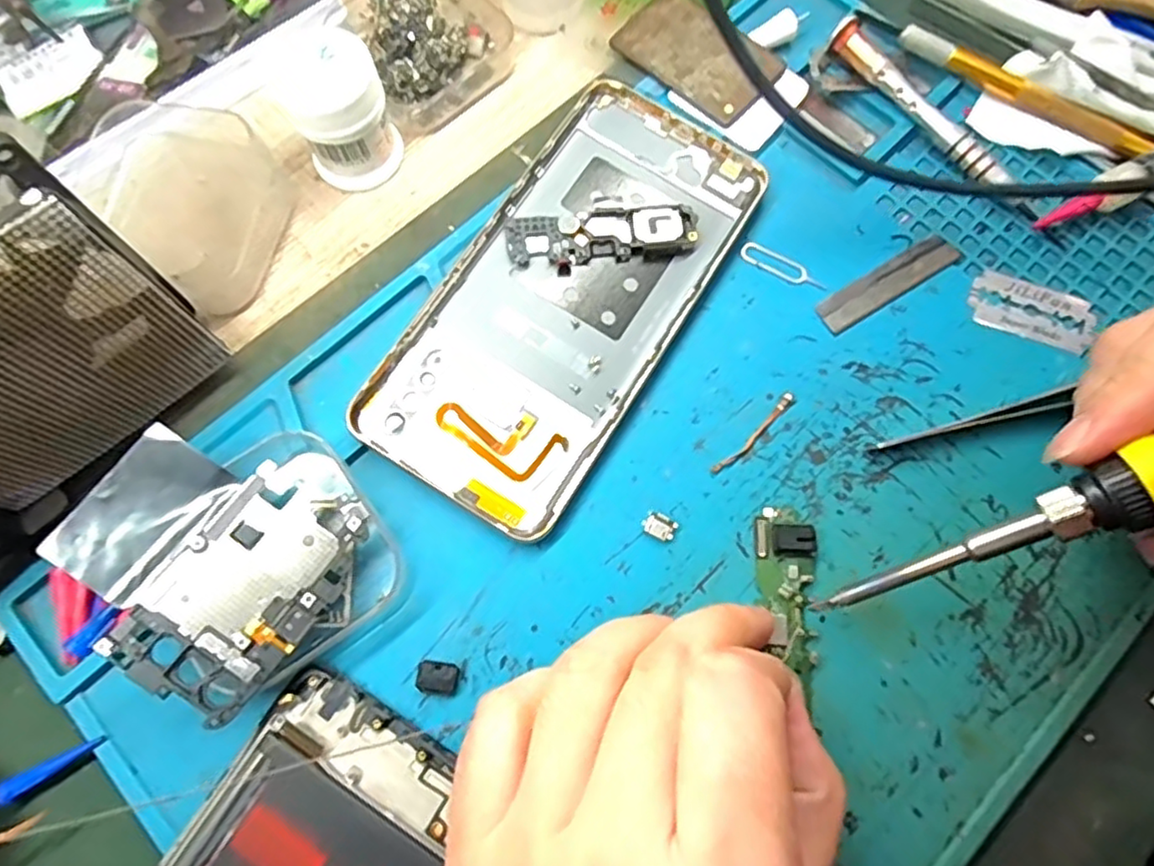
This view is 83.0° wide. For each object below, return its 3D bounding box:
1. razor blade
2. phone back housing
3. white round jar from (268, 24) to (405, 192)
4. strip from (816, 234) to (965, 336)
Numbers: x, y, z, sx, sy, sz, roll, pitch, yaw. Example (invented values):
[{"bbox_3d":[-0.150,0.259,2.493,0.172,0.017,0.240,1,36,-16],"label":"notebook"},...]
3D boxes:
[{"bbox_3d":[0.160,-0.044,0.228,0.041,0.004,0.024,20,74,6],"label":"razor blade"},{"bbox_3d":[-0.002,-0.048,0.226,0.074,0.015,0.160,31,76,9],"label":"phone back housing"},{"bbox_3d":[-0.085,-0.116,0.233,0.034,0.041,0.030,-25,74,-7],"label":"white round jar"},{"bbox_3d":[0.111,-0.055,0.232,0.057,0.004,0.013,-32,75,-9],"label":"strip"}]

